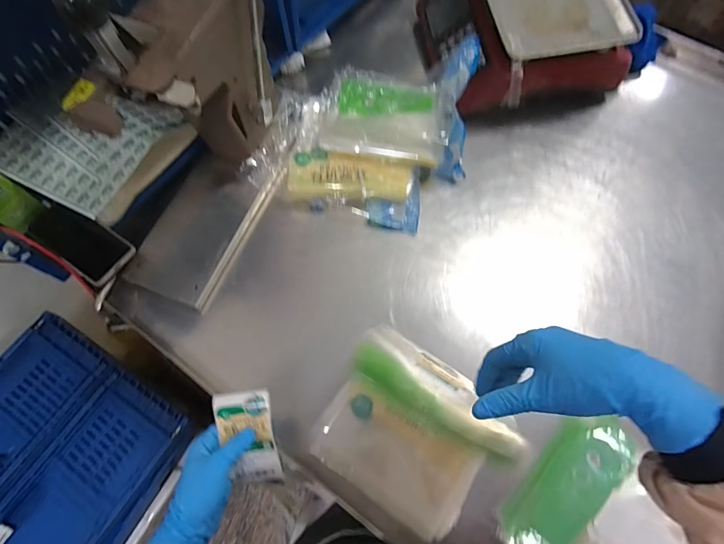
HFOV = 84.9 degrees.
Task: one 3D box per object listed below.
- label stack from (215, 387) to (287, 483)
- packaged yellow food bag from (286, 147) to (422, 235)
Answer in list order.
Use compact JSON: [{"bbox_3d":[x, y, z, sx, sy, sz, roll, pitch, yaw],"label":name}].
[{"bbox_3d":[-0.130,0.199,0.471,0.062,0.017,0.120,-15,100,-7],"label":"label stack"},{"bbox_3d":[-0.012,-0.153,0.706,0.243,0.041,0.117,12,68,4],"label":"packaged yellow food bag"}]

